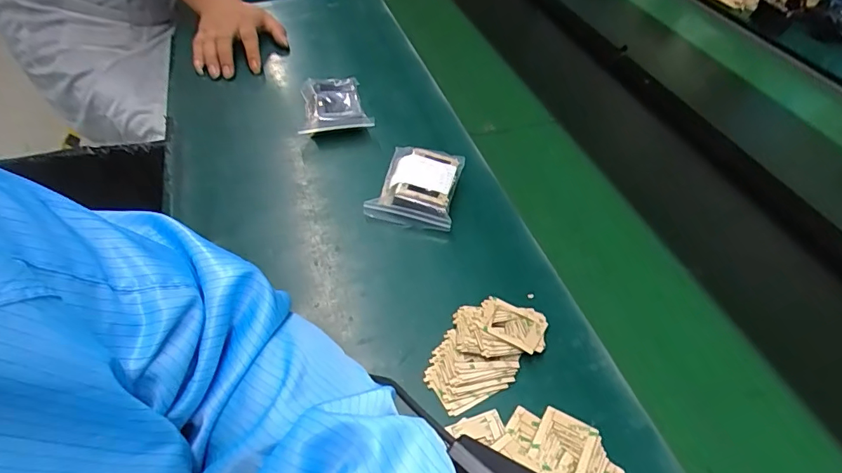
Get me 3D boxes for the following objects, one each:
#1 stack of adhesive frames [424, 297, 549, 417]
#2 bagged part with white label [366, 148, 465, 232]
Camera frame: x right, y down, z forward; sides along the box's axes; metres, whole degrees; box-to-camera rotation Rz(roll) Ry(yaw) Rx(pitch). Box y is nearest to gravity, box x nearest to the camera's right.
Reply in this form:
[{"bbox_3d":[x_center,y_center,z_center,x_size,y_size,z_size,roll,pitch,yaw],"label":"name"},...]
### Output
[{"bbox_3d":[0.051,0.091,0.400,0.112,0.011,0.069,-35,57,-28],"label":"stack of adhesive frames"},{"bbox_3d":[-0.004,-0.057,0.521,0.087,0.034,0.102,10,48,7],"label":"bagged part with white label"}]

